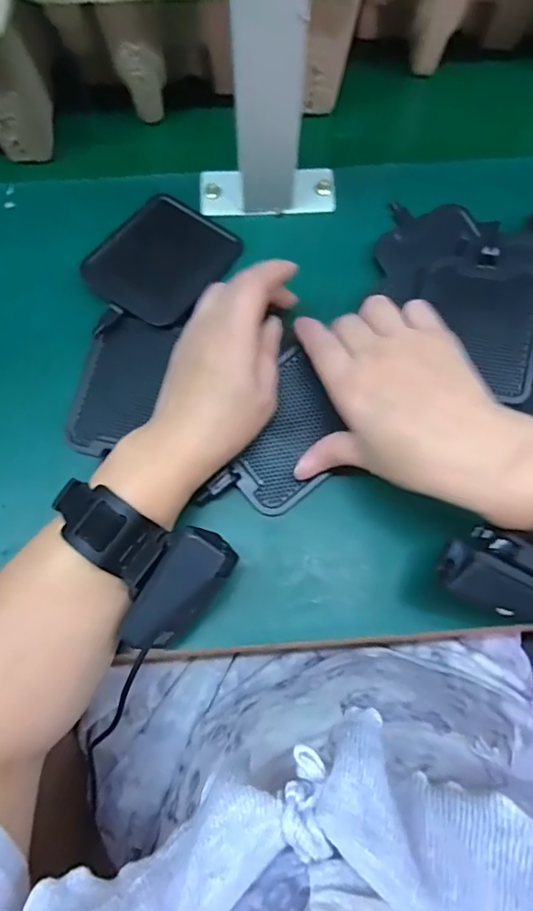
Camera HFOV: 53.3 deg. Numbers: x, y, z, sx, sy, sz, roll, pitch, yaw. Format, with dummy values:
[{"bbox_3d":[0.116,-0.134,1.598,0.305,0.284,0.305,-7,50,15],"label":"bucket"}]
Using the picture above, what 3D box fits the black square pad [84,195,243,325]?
[{"bbox_3d":[-0.073,-0.140,0.377,0.078,0.013,0.097,33,73,10],"label":"black square pad"}]

